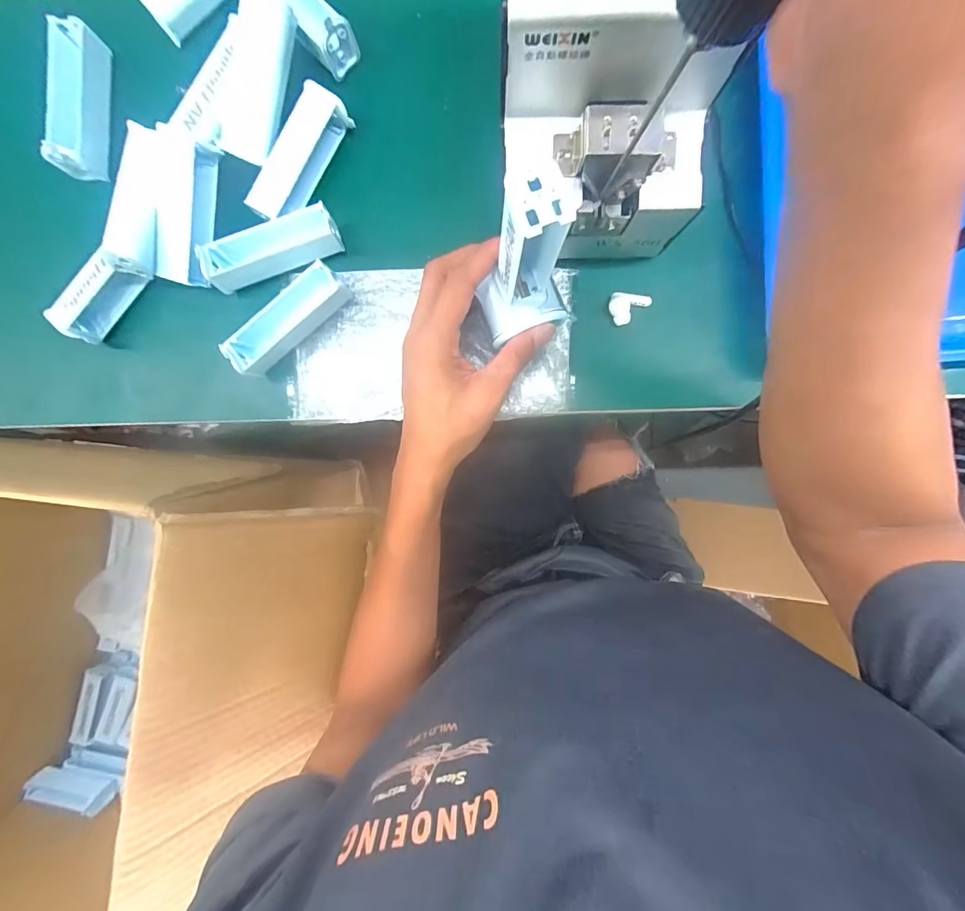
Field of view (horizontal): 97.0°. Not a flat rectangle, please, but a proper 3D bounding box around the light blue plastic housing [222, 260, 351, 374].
[{"bbox_3d":[-0.148,-0.103,0.329,0.098,0.033,0.031,-45,91,3],"label":"light blue plastic housing"}]

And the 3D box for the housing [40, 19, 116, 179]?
[{"bbox_3d":[-0.303,-0.265,0.321,0.024,0.031,0.101,7,93,1],"label":"housing"}]

